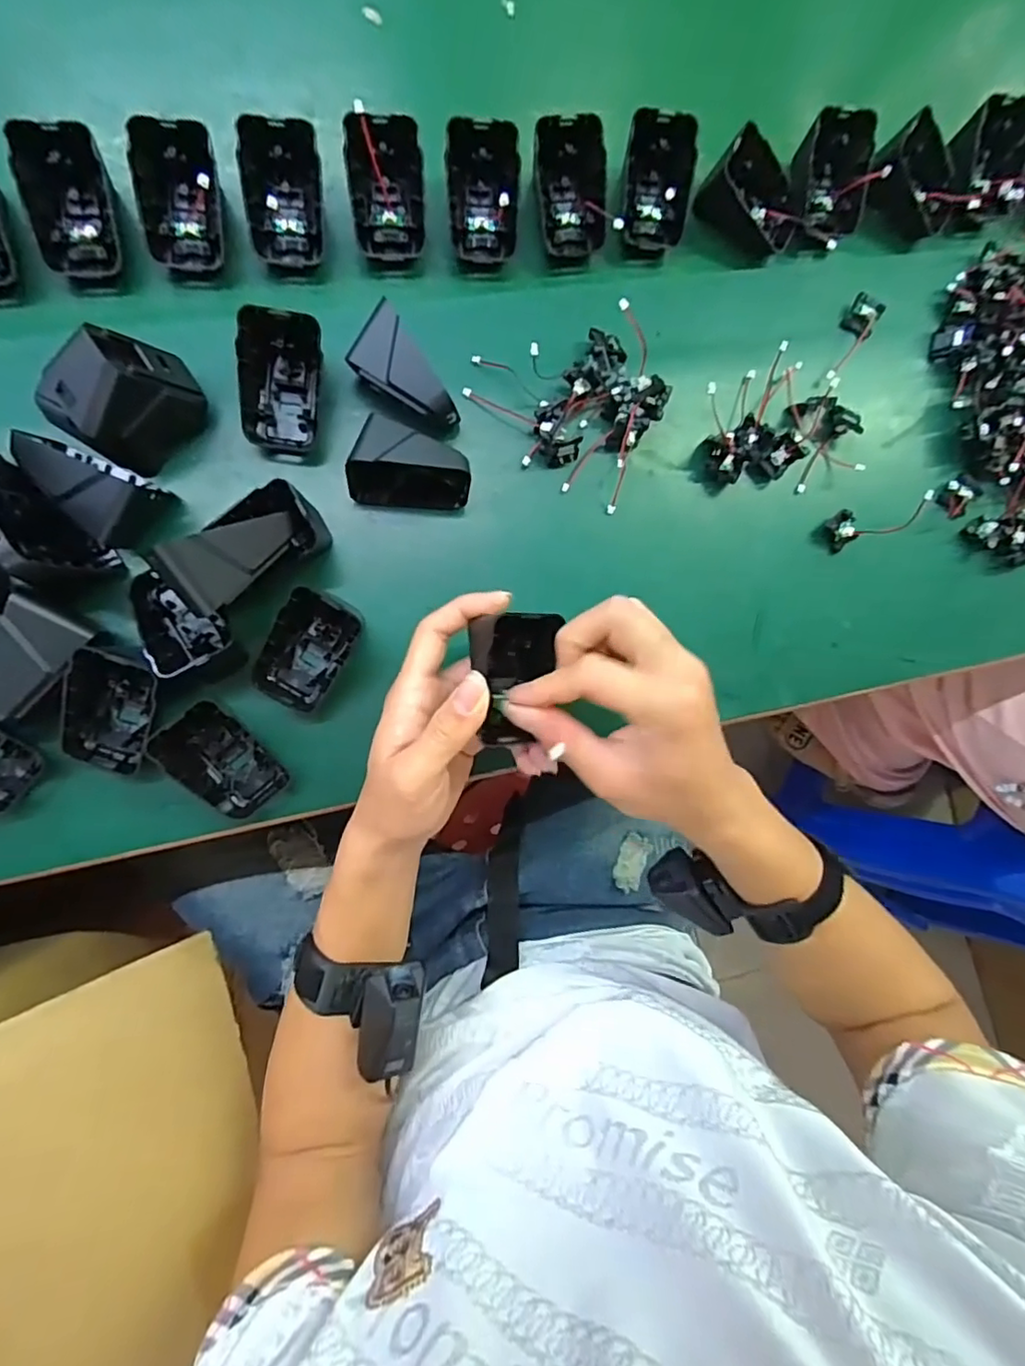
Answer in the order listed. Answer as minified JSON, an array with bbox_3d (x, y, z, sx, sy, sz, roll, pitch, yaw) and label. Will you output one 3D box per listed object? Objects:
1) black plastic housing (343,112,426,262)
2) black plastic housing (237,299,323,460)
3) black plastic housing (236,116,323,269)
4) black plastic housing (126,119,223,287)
[{"bbox_3d":[-0.075,-0.293,0.355,0.044,0.042,0.062,-7,88,-9],"label":"black plastic housing"},{"bbox_3d":[-0.131,-0.170,0.341,0.044,0.049,0.065,7,86,-8],"label":"black plastic housing"},{"bbox_3d":[-0.133,-0.283,0.350,0.045,0.044,0.061,-7,89,-9],"label":"black plastic housing"},{"bbox_3d":[-0.188,-0.273,0.340,0.045,0.045,0.058,-5,88,-9],"label":"black plastic housing"}]

